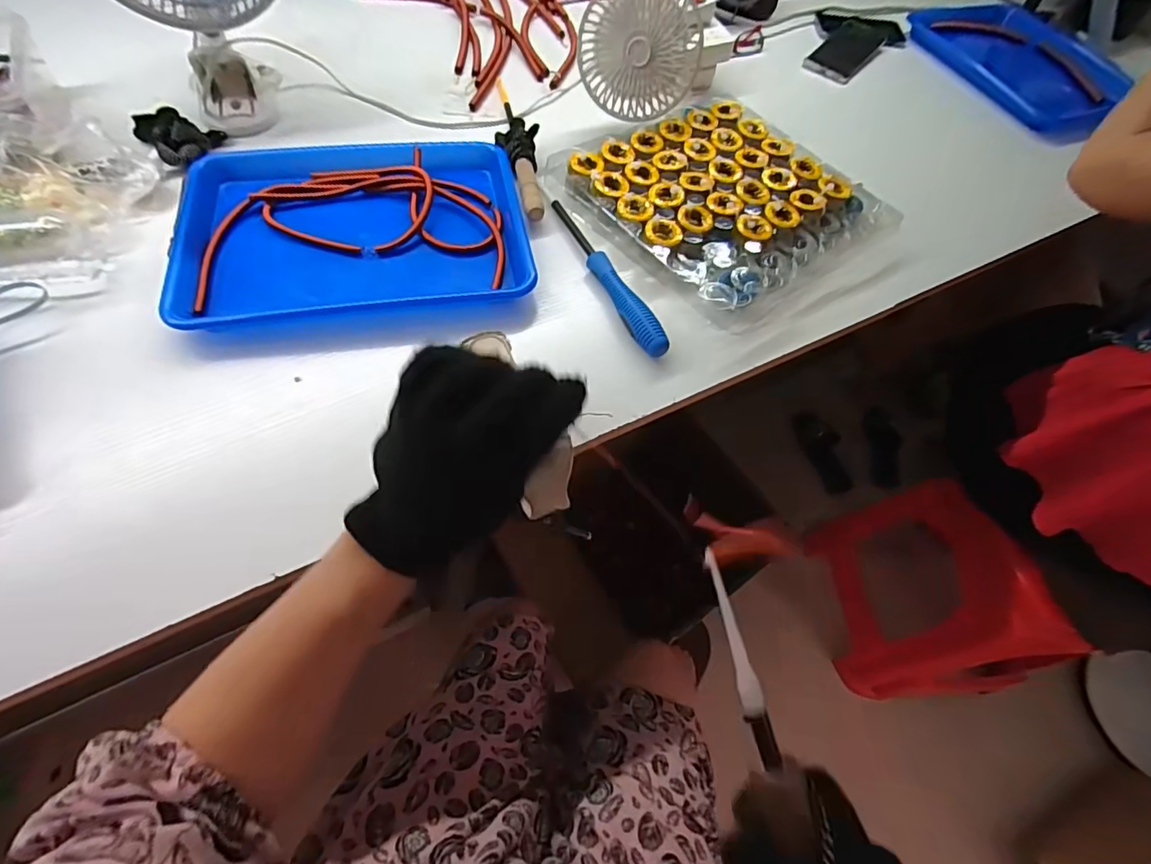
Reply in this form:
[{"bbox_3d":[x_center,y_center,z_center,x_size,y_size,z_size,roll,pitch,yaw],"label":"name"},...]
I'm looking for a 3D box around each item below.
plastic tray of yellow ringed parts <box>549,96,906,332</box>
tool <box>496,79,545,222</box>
[{"bbox_3d":[0.172,-0.269,0.611,0.285,0.034,0.290,-32,67,-20],"label":"plastic tray of yellow ringed parts"},{"bbox_3d":[-0.073,-0.363,0.644,0.042,0.035,0.288,-8,61,-9],"label":"tool"}]

